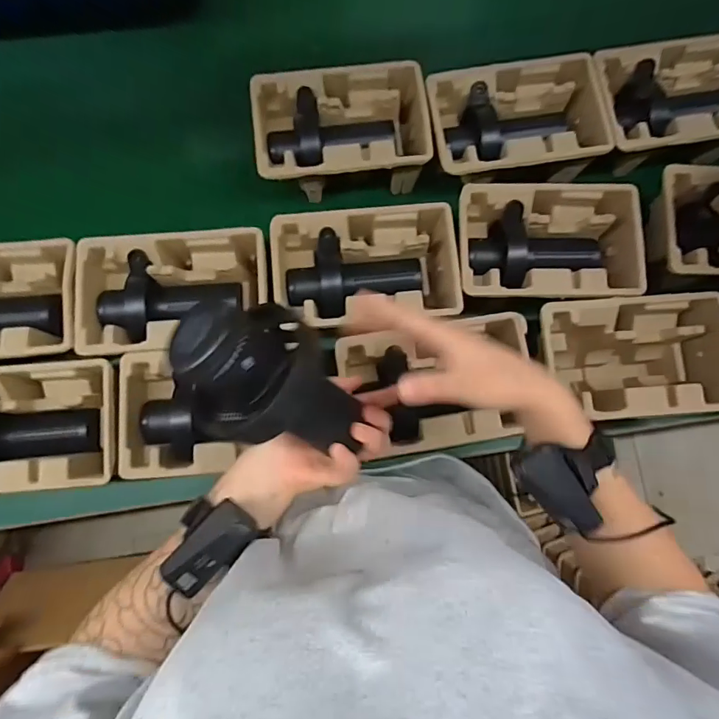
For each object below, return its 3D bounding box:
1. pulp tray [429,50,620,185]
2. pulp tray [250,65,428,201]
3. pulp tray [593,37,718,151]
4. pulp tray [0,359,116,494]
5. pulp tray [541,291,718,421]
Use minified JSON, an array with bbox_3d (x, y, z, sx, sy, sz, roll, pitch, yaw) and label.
[{"bbox_3d":[0.208,-0.316,0.641,0.224,0.076,0.153,-9,81,-1],"label":"pulp tray"},{"bbox_3d":[-0.025,-0.309,0.646,0.223,0.103,0.141,-6,81,-1],"label":"pulp tray"},{"bbox_3d":[0.428,-0.346,0.626,0.218,0.070,0.146,-6,81,-1],"label":"pulp tray"},{"bbox_3d":[-0.403,0.084,0.561,0.231,0.051,0.146,-5,81,-1],"label":"pulp tray"},{"bbox_3d":[0.339,0.003,0.601,0.224,0.127,0.141,-4,81,-1],"label":"pulp tray"}]

